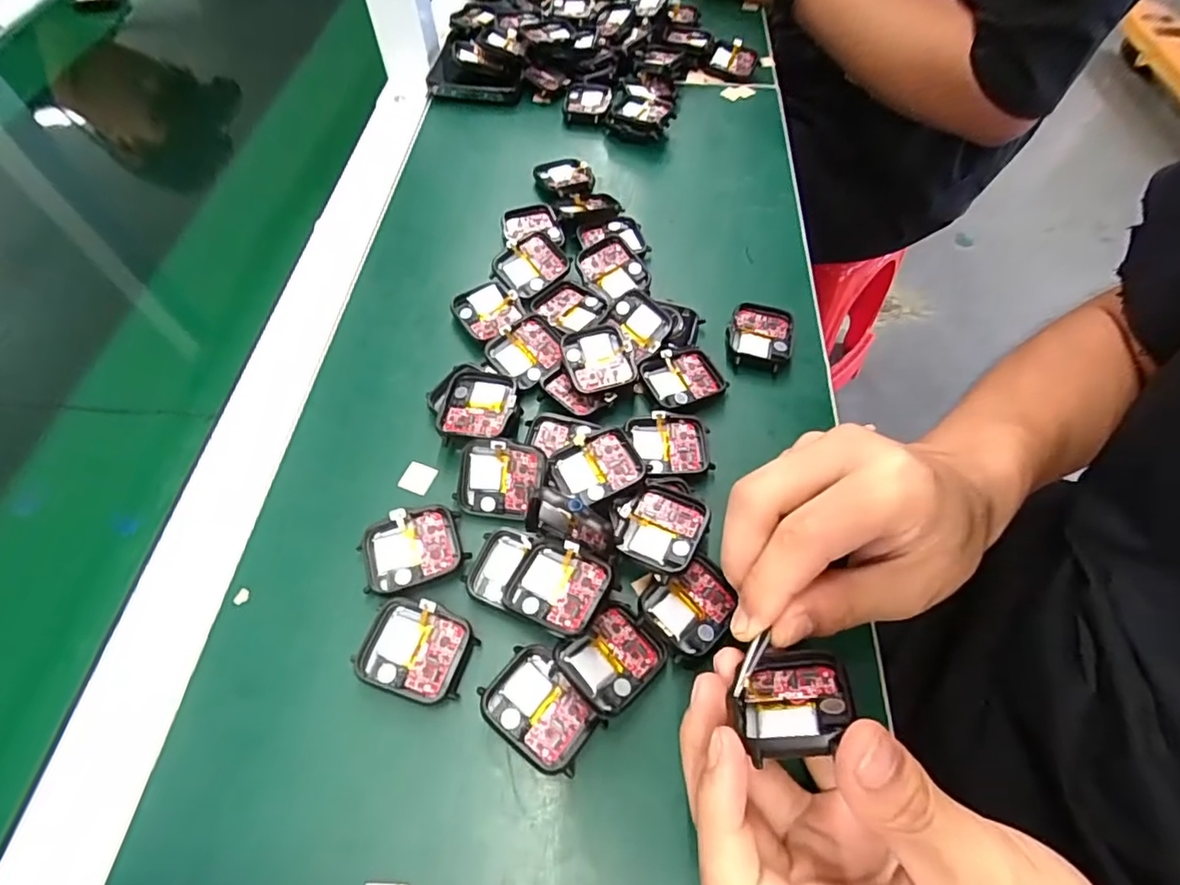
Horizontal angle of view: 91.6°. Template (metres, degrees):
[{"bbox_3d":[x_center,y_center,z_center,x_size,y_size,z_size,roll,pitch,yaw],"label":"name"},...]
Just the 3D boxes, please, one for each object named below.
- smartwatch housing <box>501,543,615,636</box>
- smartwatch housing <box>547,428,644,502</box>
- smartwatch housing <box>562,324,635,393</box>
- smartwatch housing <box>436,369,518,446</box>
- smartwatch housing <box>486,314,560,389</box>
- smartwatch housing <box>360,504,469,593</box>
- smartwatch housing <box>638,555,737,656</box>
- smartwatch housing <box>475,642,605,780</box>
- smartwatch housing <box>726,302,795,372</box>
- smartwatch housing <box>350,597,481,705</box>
[{"bbox_3d":[-0.015,0.064,0.254,0.041,0.013,0.037,22,61,13],"label":"smartwatch housing"},{"bbox_3d":[0.004,0.013,0.284,0.041,0.007,0.033,-24,62,-14],"label":"smartwatch housing"},{"bbox_3d":[0.004,-0.046,0.321,0.036,0.010,0.039,-2,61,3],"label":"smartwatch housing"},{"bbox_3d":[-0.059,-0.017,0.306,0.038,0.015,0.044,7,62,8],"label":"smartwatch housing"},{"bbox_3d":[-0.035,-0.052,0.330,0.041,0.011,0.035,-41,86,-18],"label":"smartwatch housing"},{"bbox_3d":[-0.084,0.050,0.270,0.046,0.009,0.036,-16,60,-10],"label":"smartwatch housing"},{"bbox_3d":[0.046,0.072,0.259,0.037,0.006,0.040,38,66,21],"label":"smartwatch housing"},{"bbox_3d":[-0.020,0.109,0.236,0.047,0.013,0.035,36,65,20],"label":"smartwatch housing"},{"bbox_3d":[0.102,-0.063,0.346,0.038,0.010,0.045,13,59,8],"label":"smartwatch housing"},{"bbox_3d":[-0.075,0.088,0.247,0.044,0.007,0.038,15,60,9],"label":"smartwatch housing"}]

